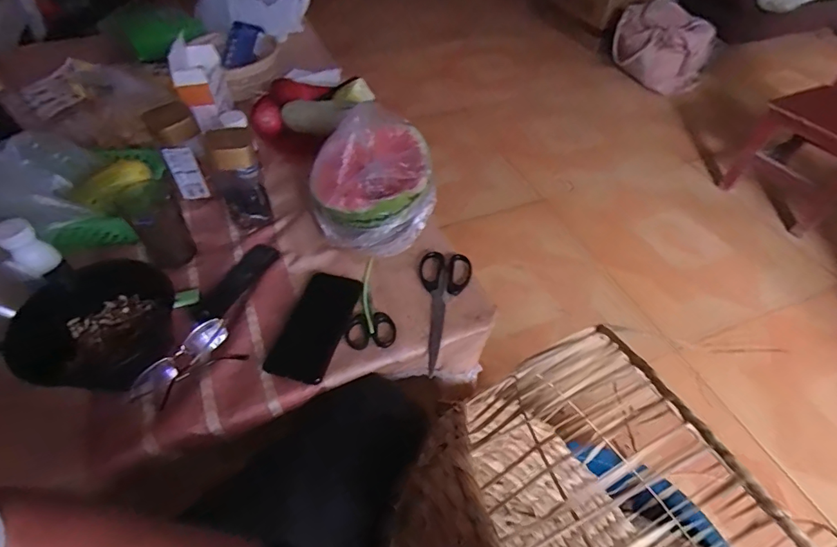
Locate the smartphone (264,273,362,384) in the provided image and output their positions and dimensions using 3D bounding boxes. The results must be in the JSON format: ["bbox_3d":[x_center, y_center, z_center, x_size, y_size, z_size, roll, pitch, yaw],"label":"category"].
[{"bbox_3d":[-0.135,0.067,0.598,0.076,0.008,0.160,13,50,9],"label":"smartphone"}]

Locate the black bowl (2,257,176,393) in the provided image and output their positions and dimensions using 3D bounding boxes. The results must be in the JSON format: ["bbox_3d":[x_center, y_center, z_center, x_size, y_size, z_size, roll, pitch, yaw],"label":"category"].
[{"bbox_3d":[-0.387,0.061,0.545,0.170,0.052,0.154,-12,51,-11],"label":"black bowl"}]

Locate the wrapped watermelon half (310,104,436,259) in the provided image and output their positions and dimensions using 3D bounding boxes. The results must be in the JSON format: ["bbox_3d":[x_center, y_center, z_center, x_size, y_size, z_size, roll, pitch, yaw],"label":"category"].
[{"bbox_3d":[-0.069,-0.122,0.655,0.173,0.163,0.157,-5,50,-6],"label":"wrapped watermelon half"}]

